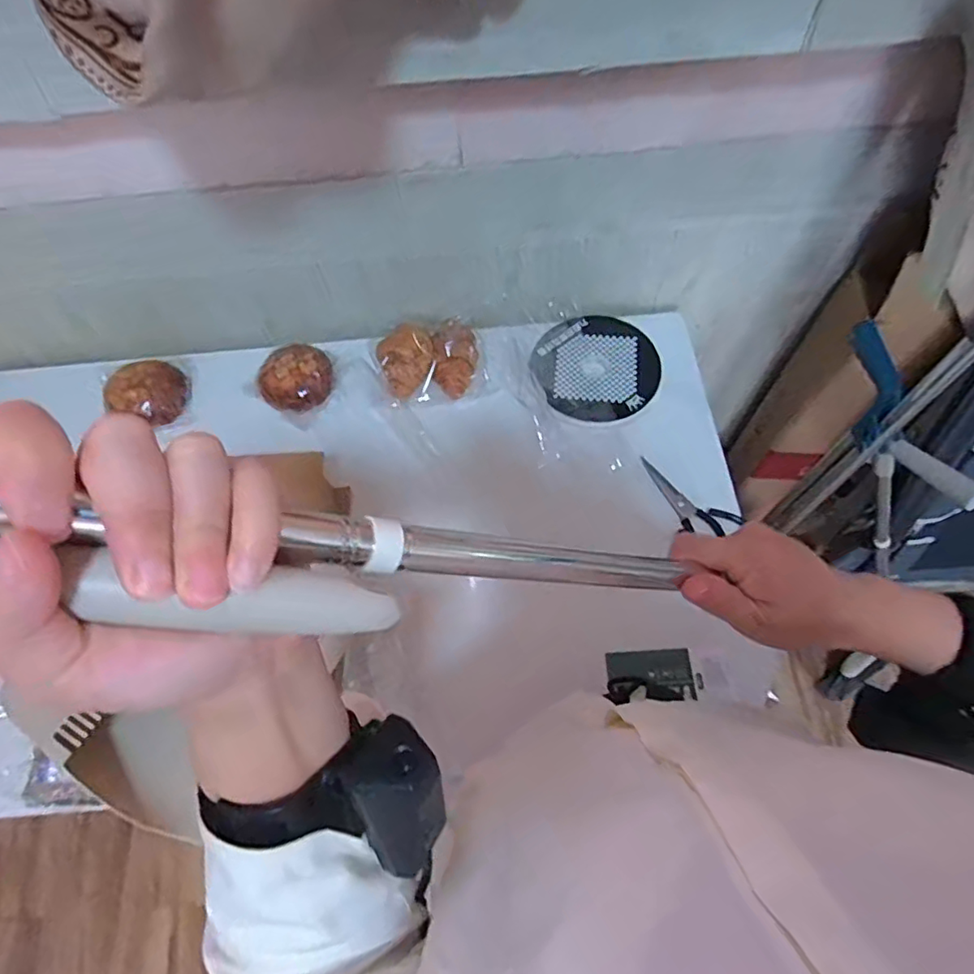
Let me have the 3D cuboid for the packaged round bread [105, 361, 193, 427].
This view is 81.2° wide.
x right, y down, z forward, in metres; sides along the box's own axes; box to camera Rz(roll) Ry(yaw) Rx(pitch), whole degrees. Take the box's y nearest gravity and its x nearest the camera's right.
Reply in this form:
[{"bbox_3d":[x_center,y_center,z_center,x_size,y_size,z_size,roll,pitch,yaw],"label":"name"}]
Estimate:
[{"bbox_3d":[-0.473,-0.136,0.793,0.100,0.038,0.105,10,66,6],"label":"packaged round bread"}]

